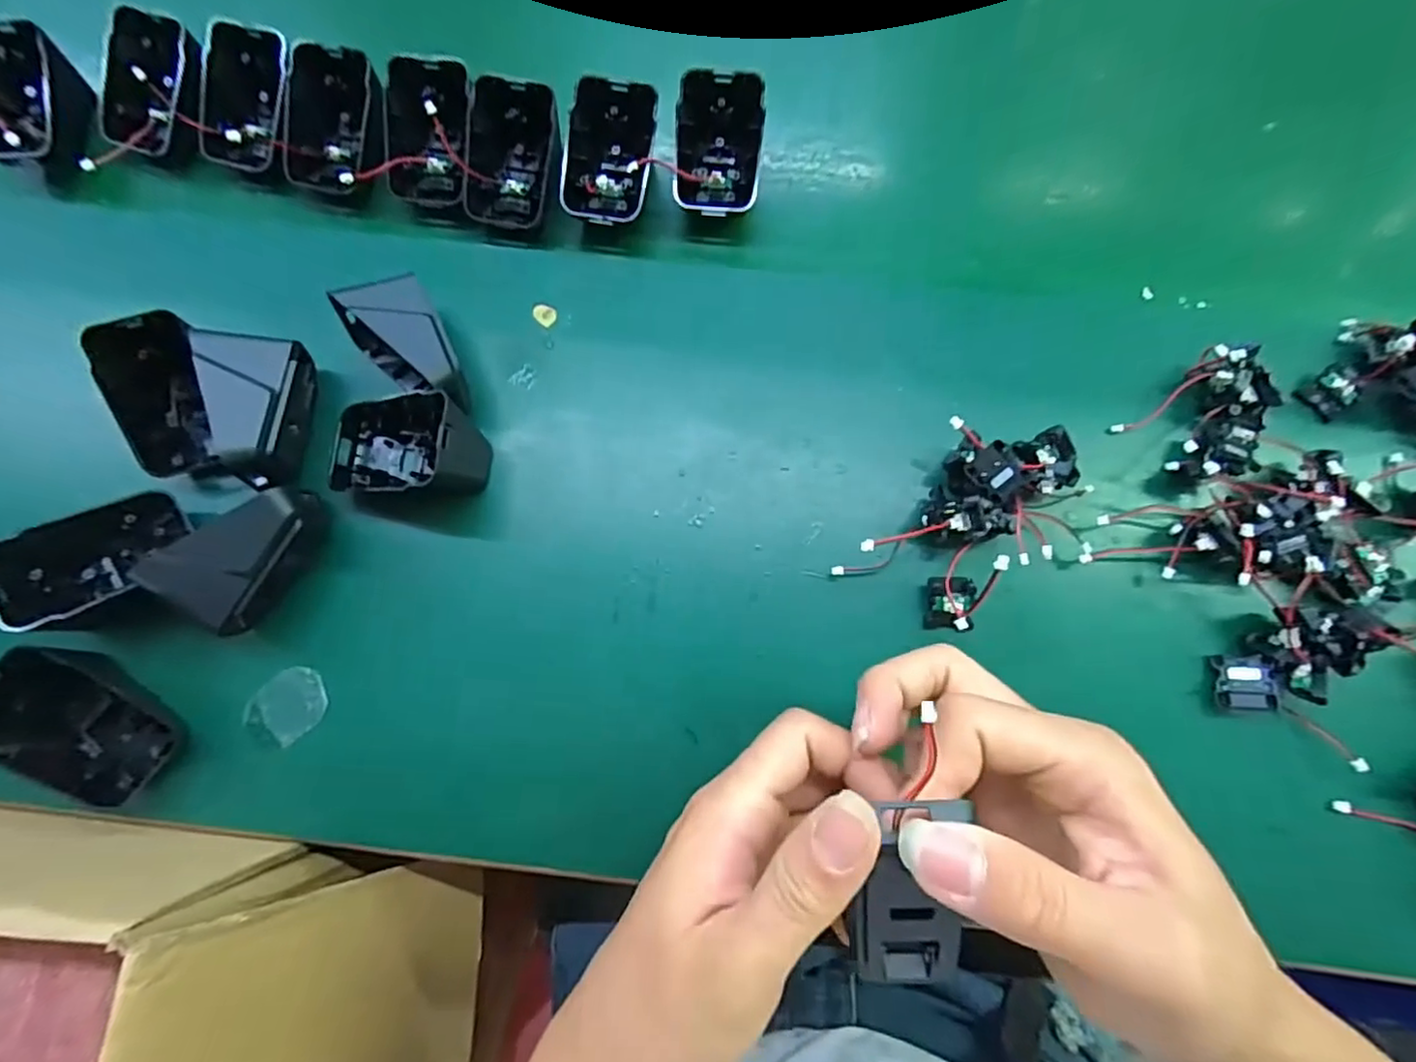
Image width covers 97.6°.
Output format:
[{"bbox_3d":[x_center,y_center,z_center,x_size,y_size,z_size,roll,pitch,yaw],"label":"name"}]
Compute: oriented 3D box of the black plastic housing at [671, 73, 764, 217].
[{"bbox_3d":[0.006,-0.200,0.325,0.045,0.026,0.066,6,85,3],"label":"black plastic housing"}]

